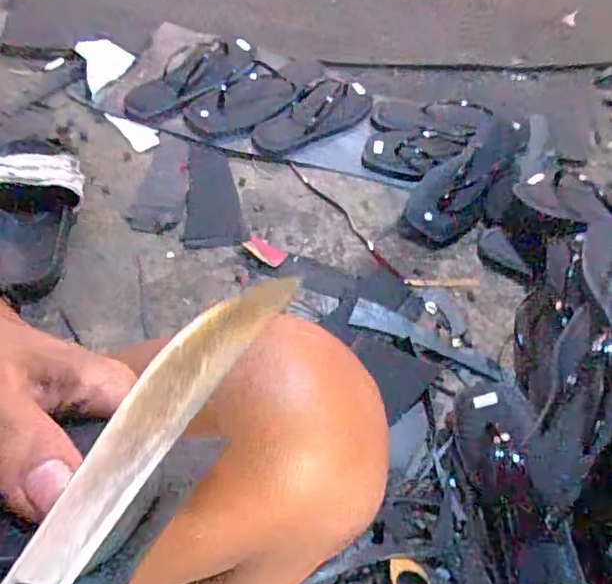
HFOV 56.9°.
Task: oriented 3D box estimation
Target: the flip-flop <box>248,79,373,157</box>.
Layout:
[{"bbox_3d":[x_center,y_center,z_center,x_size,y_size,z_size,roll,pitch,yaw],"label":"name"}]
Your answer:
[{"bbox_3d":[0.020,-0.287,0.916,0.244,0.035,0.089,-36,64,-26],"label":"flip-flop"}]

